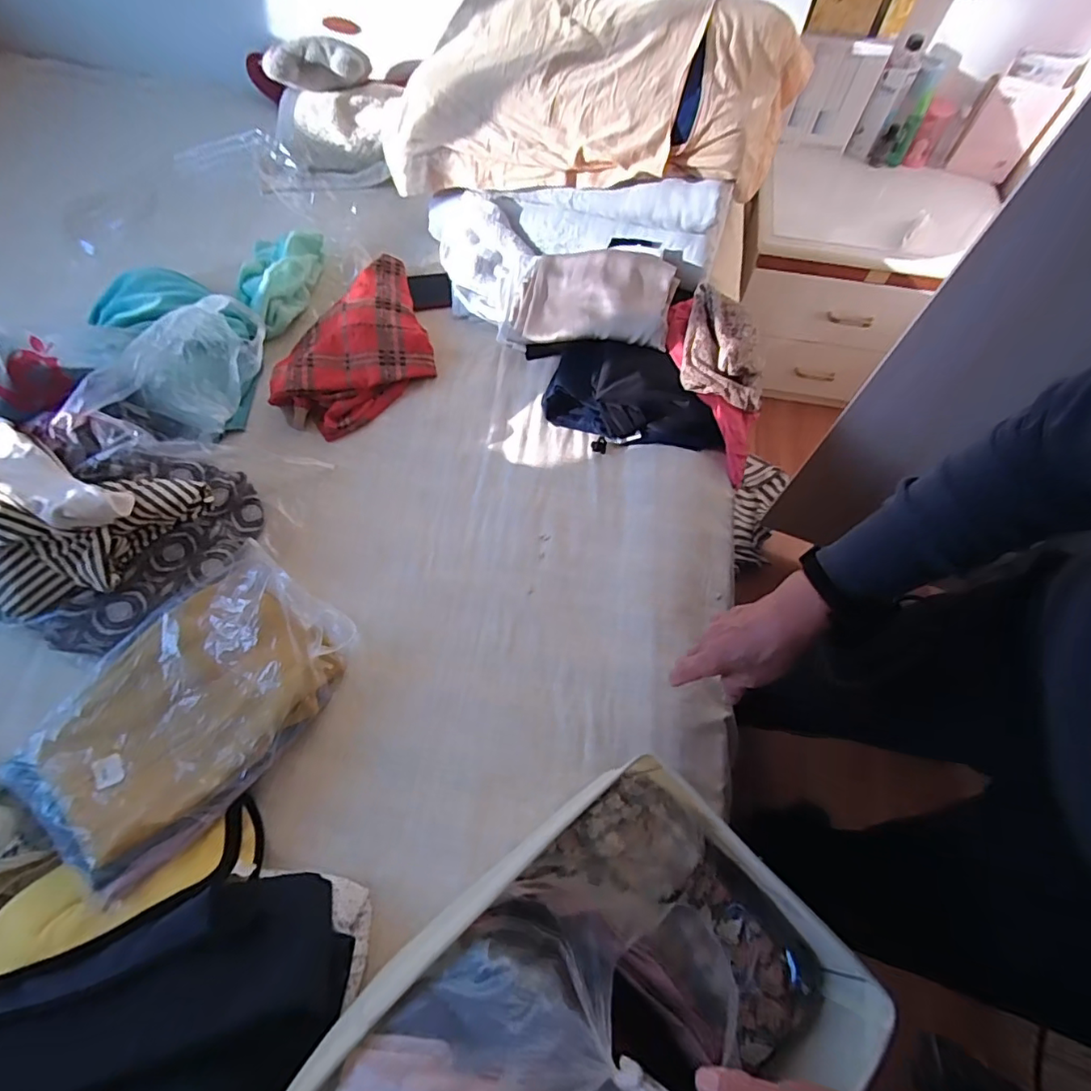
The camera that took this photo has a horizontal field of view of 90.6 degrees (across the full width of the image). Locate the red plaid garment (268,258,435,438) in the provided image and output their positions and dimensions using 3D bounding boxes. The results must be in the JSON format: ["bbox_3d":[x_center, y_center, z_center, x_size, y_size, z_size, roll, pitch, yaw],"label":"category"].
[{"bbox_3d":[-0.308,-0.341,0.914,0.216,0.058,0.350,36,69,12],"label":"red plaid garment"}]

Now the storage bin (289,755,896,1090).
[{"bbox_3d":[0.017,0.446,0.464,0.474,0.209,0.301,-36,71,-16],"label":"storage bin"}]

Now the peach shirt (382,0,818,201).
[{"bbox_3d":[0.056,-0.768,0.940,0.718,0.221,0.305,13,66,5],"label":"peach shirt"}]

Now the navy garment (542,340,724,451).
[{"bbox_3d":[0.148,-0.249,0.890,0.289,0.051,0.164,8,66,1],"label":"navy garment"}]

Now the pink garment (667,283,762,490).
[{"bbox_3d":[0.286,-0.270,0.893,0.134,0.093,0.336,-13,85,-8],"label":"pink garment"}]

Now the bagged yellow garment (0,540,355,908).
[{"bbox_3d":[-0.420,0.183,0.648,0.241,0.088,0.353,35,69,12],"label":"bagged yellow garment"}]

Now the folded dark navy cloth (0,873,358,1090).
[{"bbox_3d":[-0.361,0.440,0.498,0.336,0.085,0.184,-13,66,-7],"label":"folded dark navy cloth"}]

